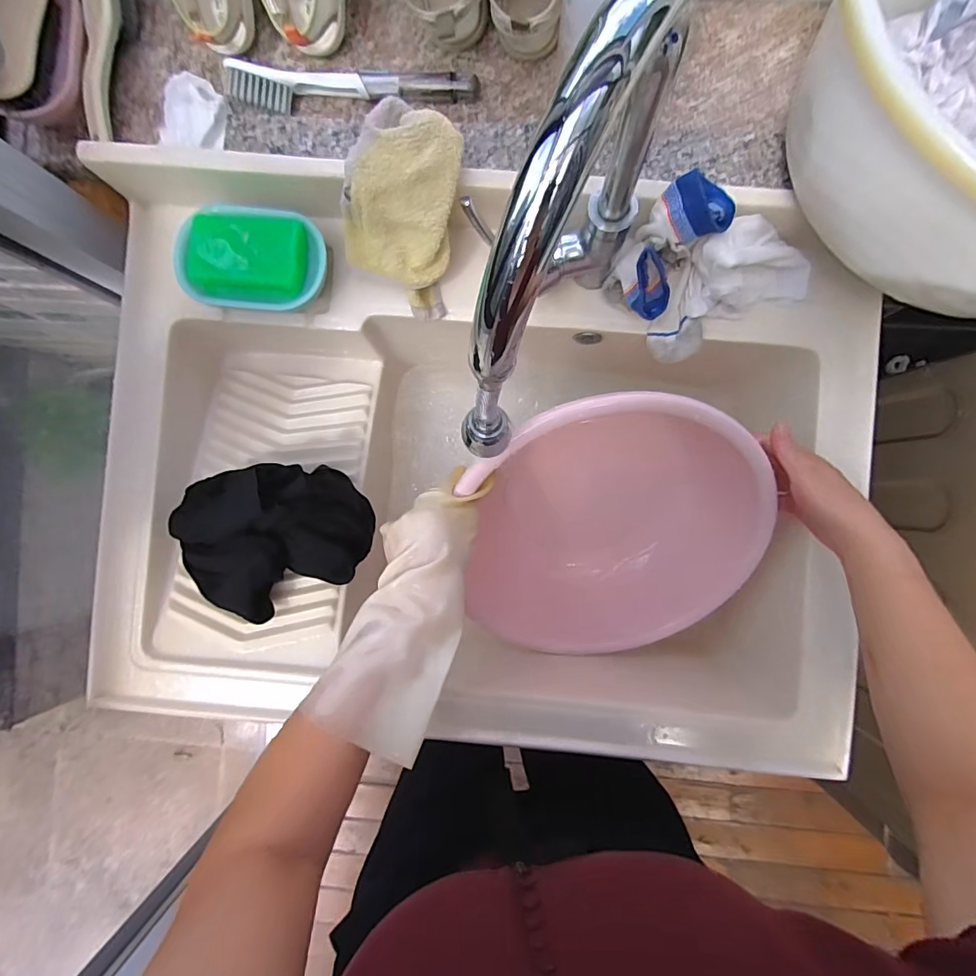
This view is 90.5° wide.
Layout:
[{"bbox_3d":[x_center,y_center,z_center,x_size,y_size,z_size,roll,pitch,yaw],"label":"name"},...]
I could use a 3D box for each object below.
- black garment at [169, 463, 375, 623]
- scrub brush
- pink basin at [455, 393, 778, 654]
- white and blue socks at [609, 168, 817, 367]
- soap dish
[{"bbox_3d":[-0.219,0.050,0.488,0.177,0.087,0.141,-16,88,2],"label":"black garment"},{"bbox_3d":[-0.132,-0.399,0.480,0.239,0.044,0.032,-3,89,2],"label":"scrub brush"},{"bbox_3d":[0.115,0.051,0.525,0.335,0.120,0.287,-30,86,14],"label":"pink basin"},{"bbox_3d":[0.216,-0.208,0.462,0.152,0.085,0.145,-41,88,1],"label":"white and blue socks"},{"bbox_3d":[-0.237,-0.230,0.490,0.146,0.047,0.092,8,89,2],"label":"soap dish"}]

